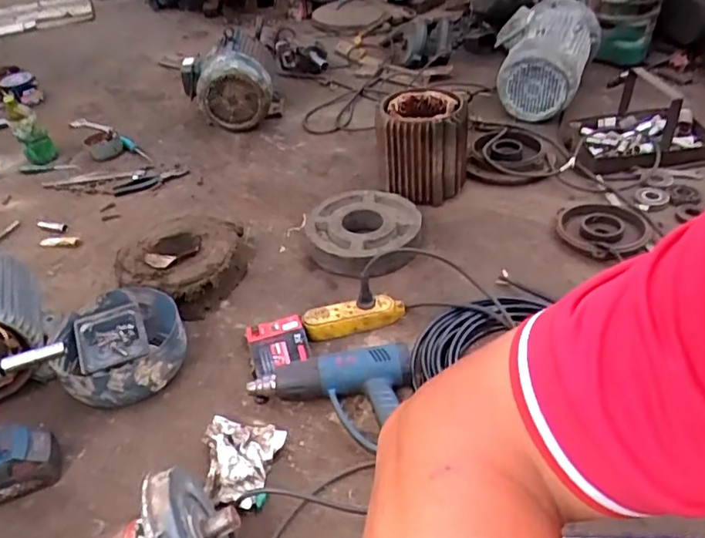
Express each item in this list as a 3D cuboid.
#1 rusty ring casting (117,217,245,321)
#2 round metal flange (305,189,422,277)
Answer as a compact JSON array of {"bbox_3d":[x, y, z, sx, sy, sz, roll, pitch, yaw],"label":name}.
[{"bbox_3d":[-0.373,-0.017,1.254,0.285,0.069,0.280,3,37,9],"label":"rusty ring casting"},{"bbox_3d":[0.023,-0.074,1.286,0.245,0.082,0.243,2,36,7],"label":"round metal flange"}]

